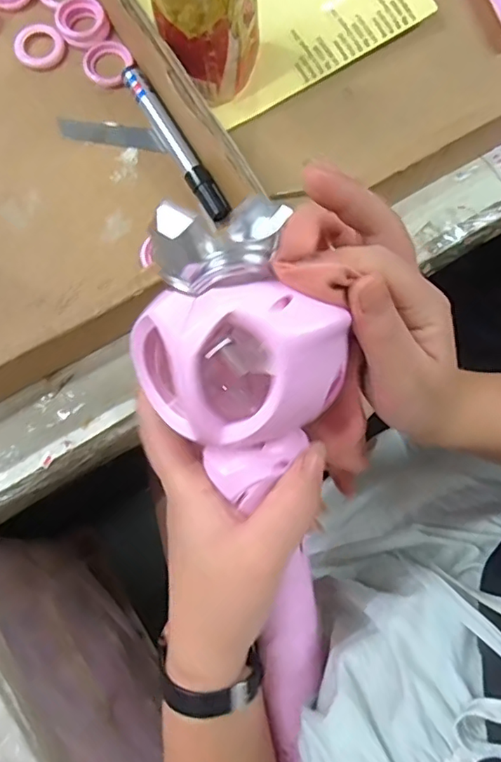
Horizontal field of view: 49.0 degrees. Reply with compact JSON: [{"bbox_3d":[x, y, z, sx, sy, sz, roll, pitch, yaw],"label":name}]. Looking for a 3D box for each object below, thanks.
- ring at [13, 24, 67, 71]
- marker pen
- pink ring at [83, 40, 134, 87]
[{"bbox_3d":[-0.161,-0.256,0.419,0.032,0.008,0.036,41,81,6],"label":"ring"},{"bbox_3d":[-0.055,-0.174,0.401,0.016,0.012,0.138,-31,82,-7],"label":"marker pen"},{"bbox_3d":[-0.109,-0.243,0.417,0.036,0.006,0.038,0,80,-1],"label":"pink ring"}]

